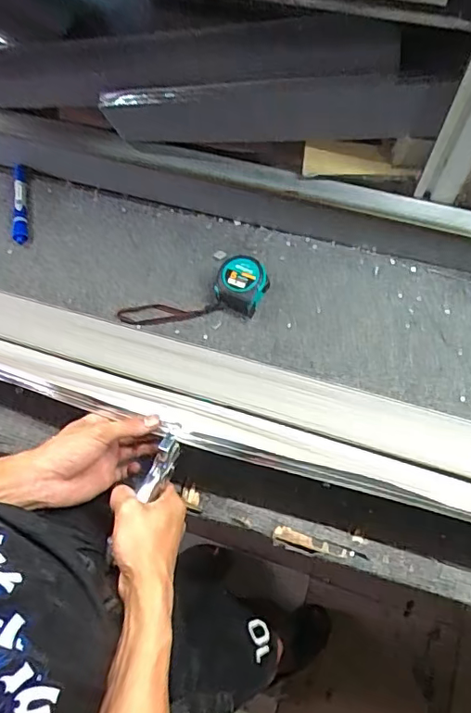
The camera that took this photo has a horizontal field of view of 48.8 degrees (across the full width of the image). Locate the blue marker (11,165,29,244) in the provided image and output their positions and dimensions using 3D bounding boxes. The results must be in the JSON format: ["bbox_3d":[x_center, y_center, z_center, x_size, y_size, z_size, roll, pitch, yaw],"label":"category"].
[{"bbox_3d":[-0.301,-0.210,0.722,0.020,0.014,0.111,-5,80,1],"label":"blue marker"}]

